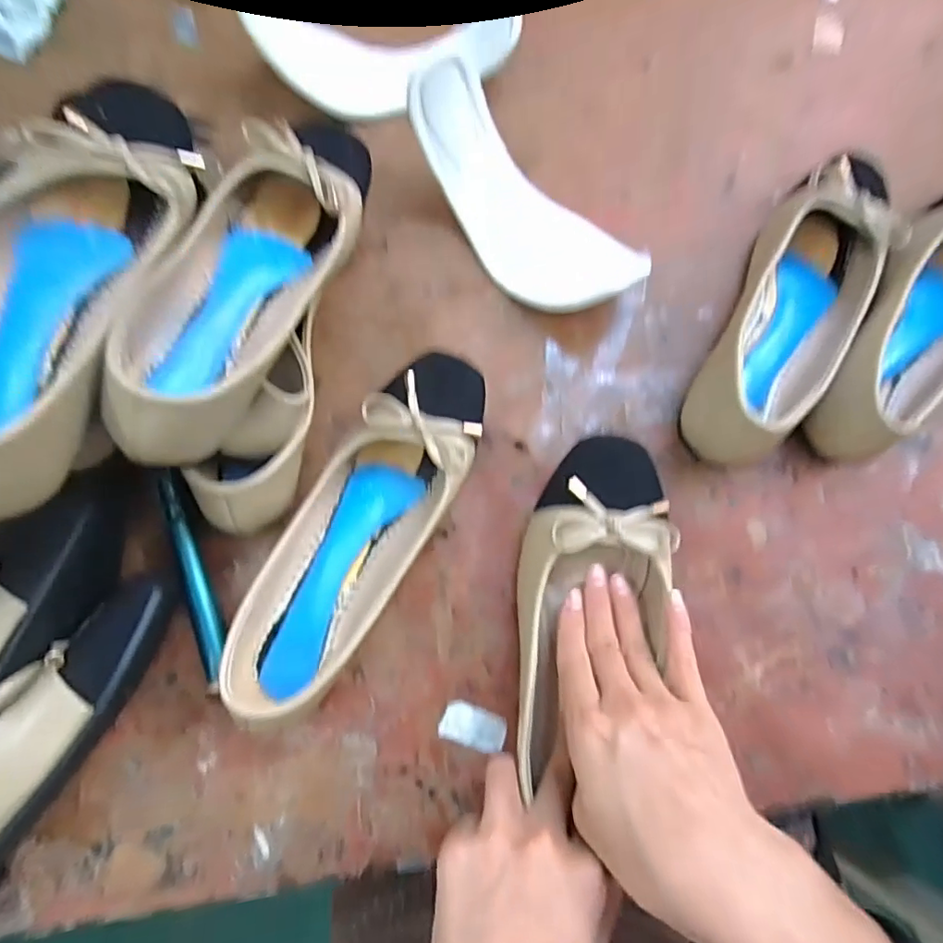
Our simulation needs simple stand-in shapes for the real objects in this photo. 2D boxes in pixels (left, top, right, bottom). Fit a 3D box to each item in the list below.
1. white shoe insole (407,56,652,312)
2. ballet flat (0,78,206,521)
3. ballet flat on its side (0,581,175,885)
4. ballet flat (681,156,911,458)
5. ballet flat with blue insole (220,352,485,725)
[{"bbox_3d":[0.030,-0.182,0.379,0.067,0.052,0.182,-42,93,-8],"label":"white shoe insole"},{"bbox_3d":[-0.196,-0.095,0.263,0.085,0.059,0.237,5,66,1],"label":"ballet flat"},{"bbox_3d":[-0.238,0.161,0.298,0.054,0.078,0.230,37,81,7],"label":"ballet flat on its side"},{"bbox_3d":[0.217,-0.108,0.369,0.076,0.051,0.211,30,80,6],"label":"ballet flat"},{"bbox_3d":[-0.068,0.033,0.334,0.082,0.060,0.248,30,80,6],"label":"ballet flat with blue insole"}]

